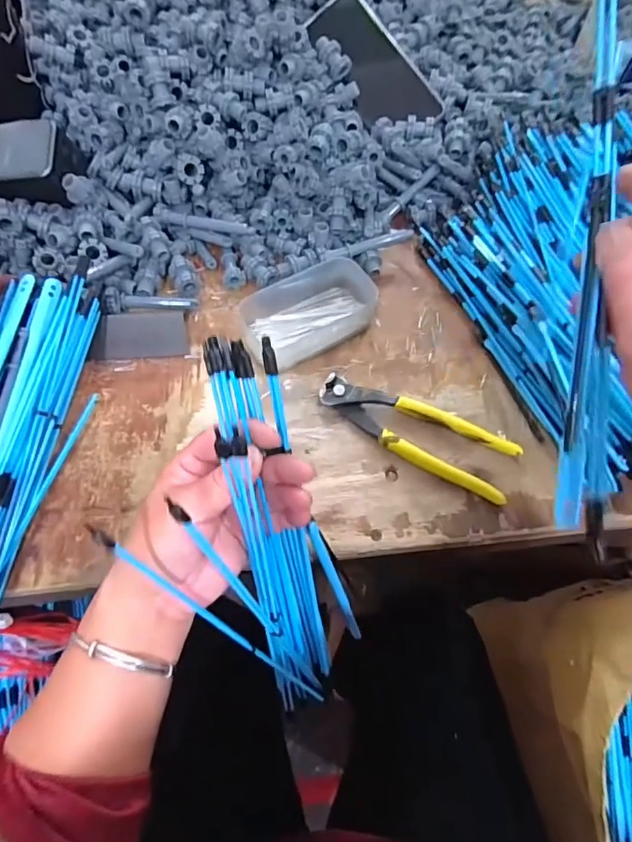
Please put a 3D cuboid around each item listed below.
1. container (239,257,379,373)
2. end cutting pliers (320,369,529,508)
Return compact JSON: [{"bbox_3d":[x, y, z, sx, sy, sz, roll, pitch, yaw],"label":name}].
[{"bbox_3d":[-0.006,-0.100,0.446,0.125,0.031,0.073,-30,68,-17],"label":"container"},{"bbox_3d":[0.077,0.008,0.396,0.158,0.014,0.048,26,64,10],"label":"end cutting pliers"}]

